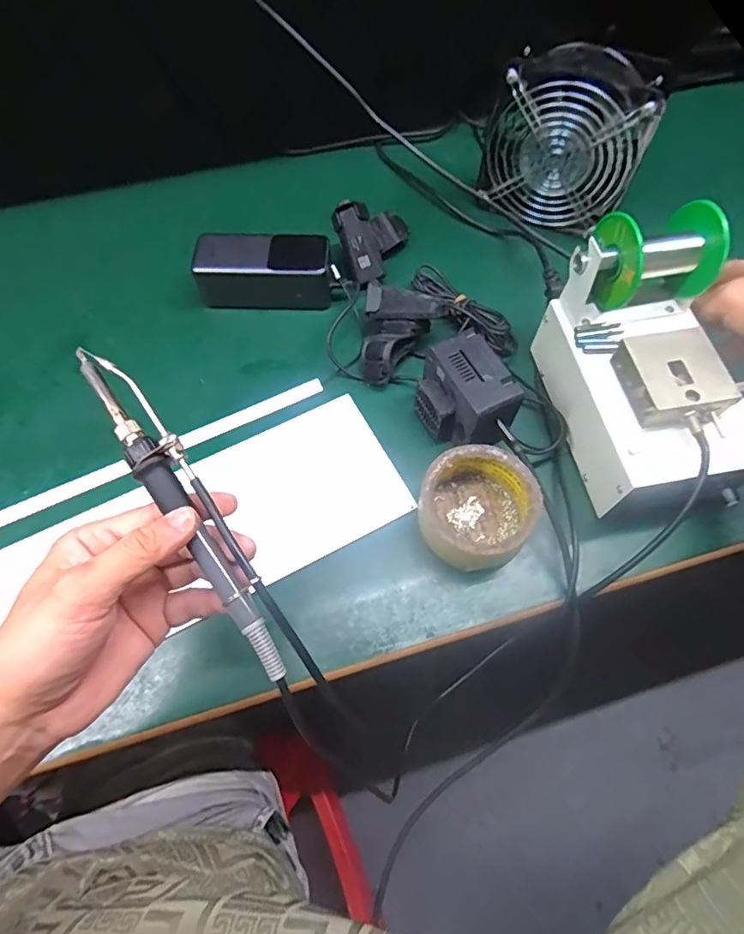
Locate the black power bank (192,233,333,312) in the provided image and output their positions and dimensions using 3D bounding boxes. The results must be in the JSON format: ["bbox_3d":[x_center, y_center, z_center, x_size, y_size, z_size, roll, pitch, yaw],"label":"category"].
[{"bbox_3d":[-0.106,-0.197,0.509,0.138,0.055,0.055,1,65,0],"label":"black power bank"}]

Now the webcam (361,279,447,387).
[{"bbox_3d":[0.027,-0.126,0.473,0.078,0.049,0.093,5,65,2],"label":"webcam"}]

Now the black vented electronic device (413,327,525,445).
[{"bbox_3d":[0.079,-0.055,0.425,0.063,0.070,0.084,-25,68,-12],"label":"black vented electronic device"}]

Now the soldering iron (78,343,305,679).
[{"bbox_3d":[-0.102,0.018,0.274,0.026,0.018,0.207,-34,85,-13],"label":"soldering iron"}]

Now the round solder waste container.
[{"bbox_3d":[0.082,0.034,0.398,0.085,0.047,0.091,0,65,0],"label":"round solder waste container"}]

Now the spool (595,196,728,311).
[{"bbox_3d":[0.223,-0.165,0.399,0.090,0.062,0.058,-10,67,-4],"label":"spool"}]

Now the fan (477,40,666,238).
[{"bbox_3d":[0.193,-0.327,0.506,0.150,0.145,0.060,23,56,11],"label":"fan"}]

